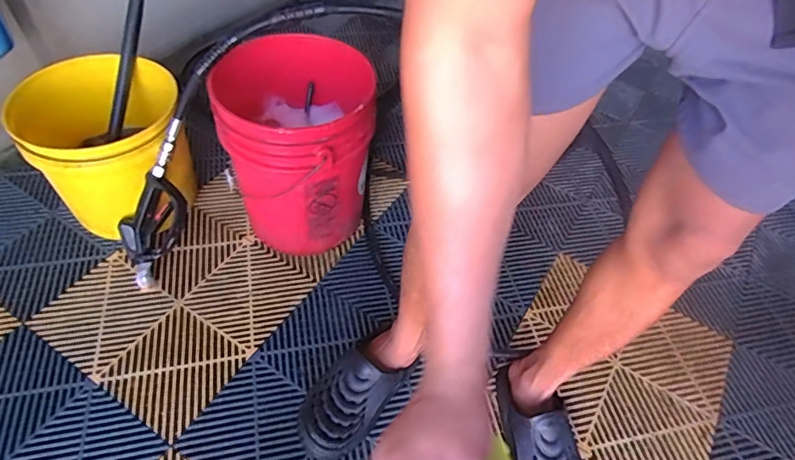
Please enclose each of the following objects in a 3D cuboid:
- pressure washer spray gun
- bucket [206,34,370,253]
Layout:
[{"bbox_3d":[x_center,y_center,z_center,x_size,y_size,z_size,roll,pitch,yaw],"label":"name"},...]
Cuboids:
[{"bbox_3d":[-0.476,-0.050,0.991,0.139,0.340,0.041,24,14,15],"label":"pressure washer spray gun"},{"bbox_3d":[-0.206,-0.170,1.031,0.274,0.351,0.310,-8,52,-12],"label":"bucket"}]

